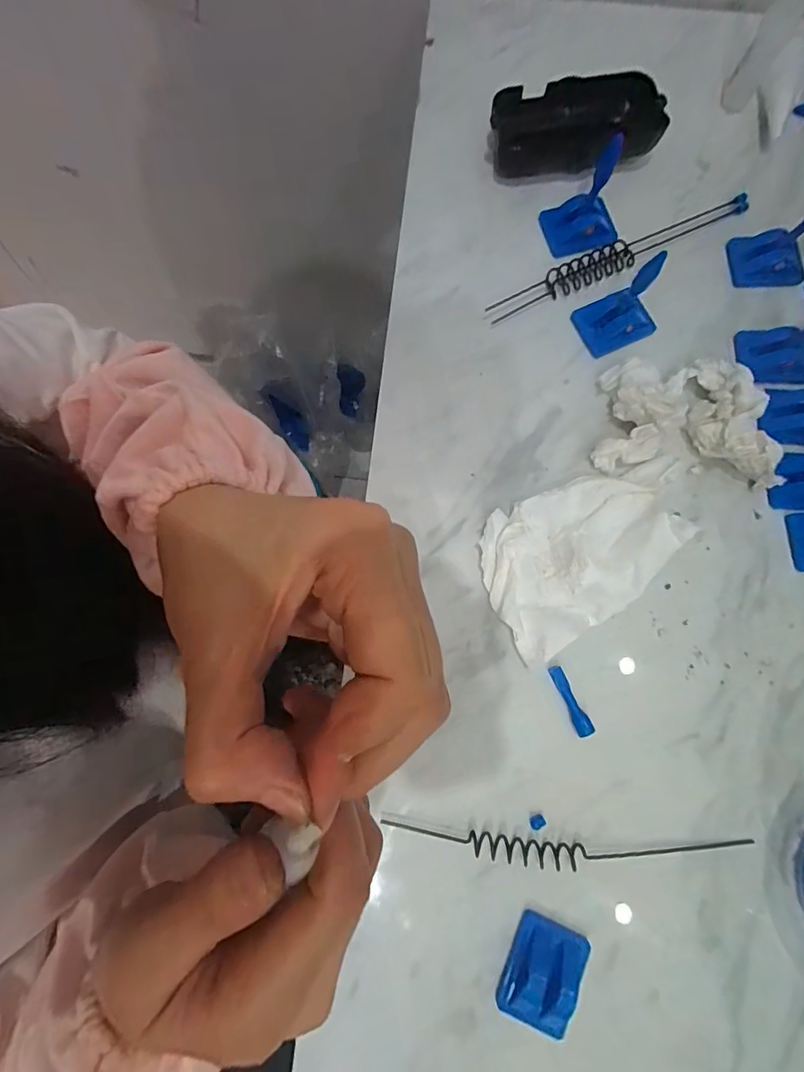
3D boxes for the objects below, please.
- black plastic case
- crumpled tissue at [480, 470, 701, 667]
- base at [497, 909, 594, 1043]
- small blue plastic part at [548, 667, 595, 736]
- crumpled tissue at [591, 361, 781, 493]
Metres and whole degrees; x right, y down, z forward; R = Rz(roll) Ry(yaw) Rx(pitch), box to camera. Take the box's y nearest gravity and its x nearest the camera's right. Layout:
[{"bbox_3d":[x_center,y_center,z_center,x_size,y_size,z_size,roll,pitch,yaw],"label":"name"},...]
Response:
[{"bbox_3d":[0.114,-0.275,0.310,0.104,0.026,0.047,-7,80,0],"label":"black plastic case"},{"bbox_3d":[0.097,0.009,0.260,0.108,0.020,0.076,-30,81,-4],"label":"crumpled tissue"},{"bbox_3d":[0.069,0.214,0.226,0.034,0.010,0.043,25,81,5],"label":"base"},{"bbox_3d":[0.091,0.089,0.251,0.009,0.007,0.037,-25,80,-3],"label":"small blue plastic part"},{"bbox_3d":[0.160,-0.065,0.266,0.093,0.029,0.074,-4,80,1],"label":"crumpled tissue"}]

